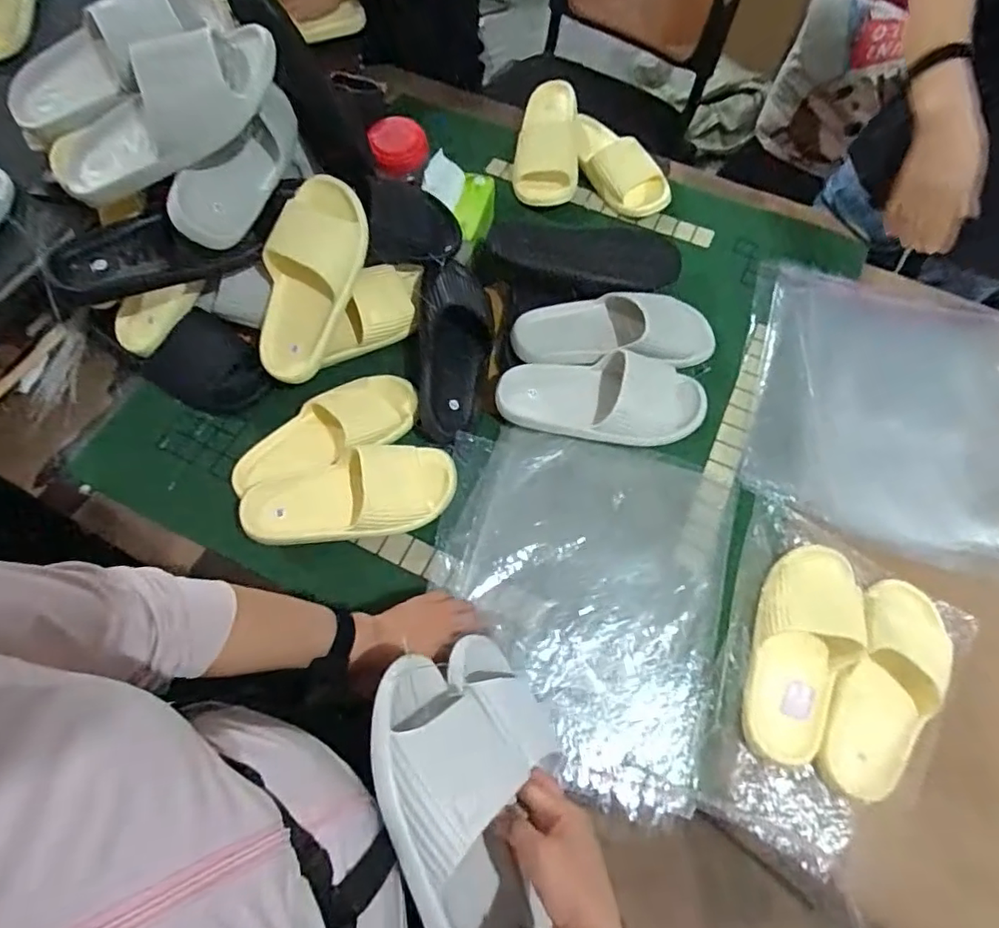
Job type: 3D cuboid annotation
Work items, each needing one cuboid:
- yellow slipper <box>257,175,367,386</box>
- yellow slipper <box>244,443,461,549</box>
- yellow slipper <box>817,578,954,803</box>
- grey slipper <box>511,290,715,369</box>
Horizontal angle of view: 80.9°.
[{"bbox_3d":[-0.239,-0.227,0.741,0.105,0.062,0.260,23,104,7],"label":"yellow slipper"},{"bbox_3d":[-0.180,0.044,0.720,0.258,0.062,0.105,-17,69,-9],"label":"yellow slipper"},{"bbox_3d":[0.432,0.245,0.651,0.099,0.049,0.253,31,70,11],"label":"yellow slipper"},{"bbox_3d":[0.162,-0.187,0.823,0.286,0.058,0.106,0,67,-2],"label":"grey slipper"}]

